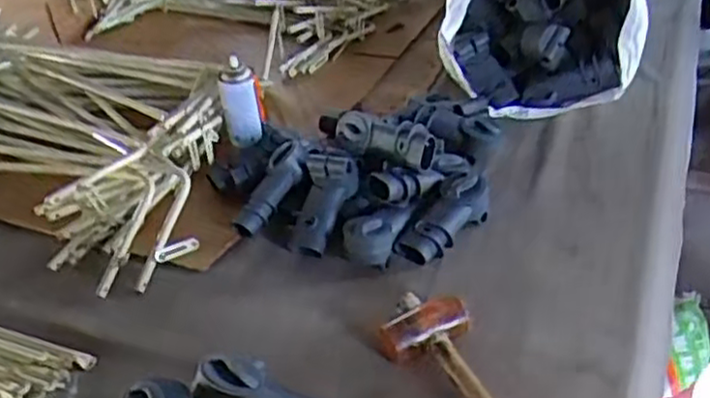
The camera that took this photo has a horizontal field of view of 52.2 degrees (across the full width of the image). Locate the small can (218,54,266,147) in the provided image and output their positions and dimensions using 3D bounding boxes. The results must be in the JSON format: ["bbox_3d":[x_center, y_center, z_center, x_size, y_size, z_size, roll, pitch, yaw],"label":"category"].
[{"bbox_3d":[-0.184,-0.157,1.176,0.066,0.132,0.064,-10,35,-7],"label":"small can"}]

